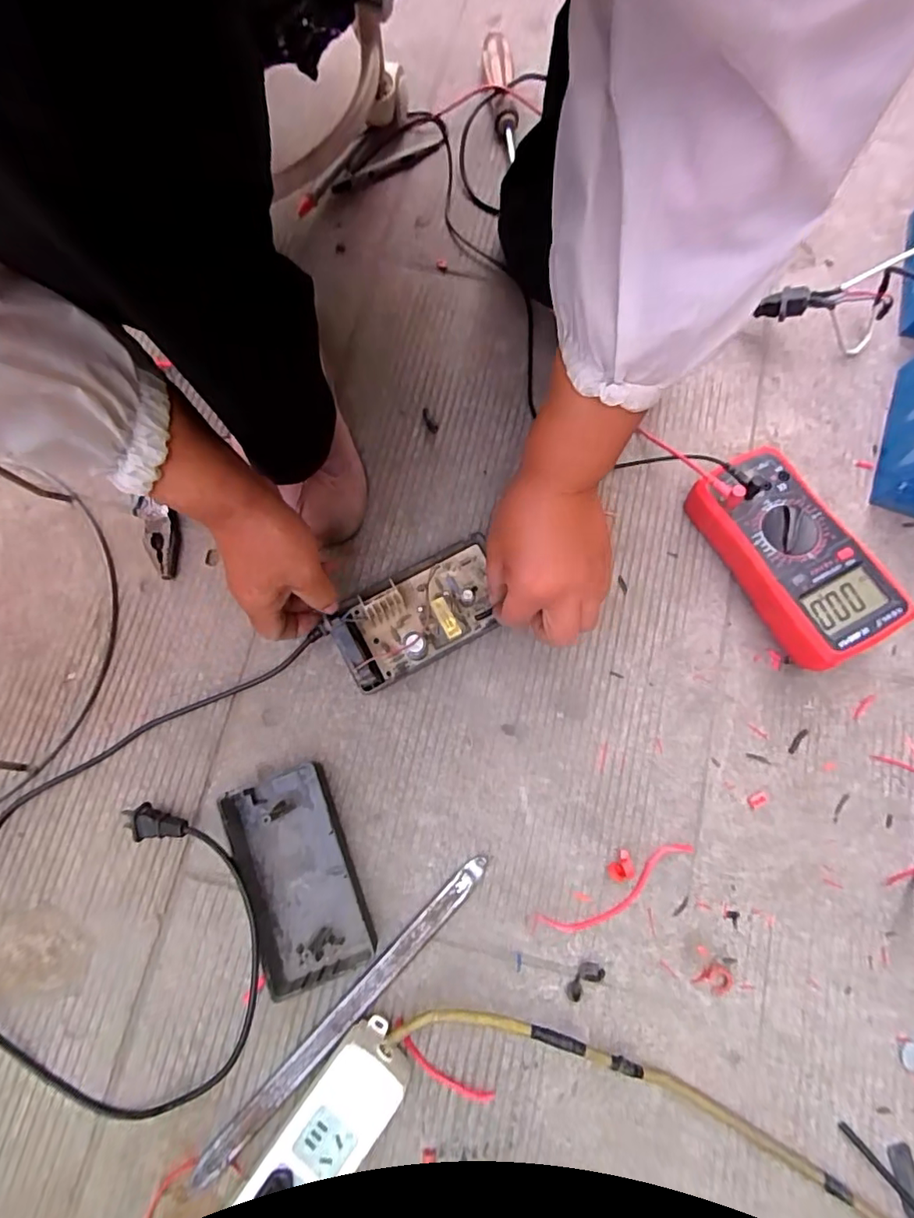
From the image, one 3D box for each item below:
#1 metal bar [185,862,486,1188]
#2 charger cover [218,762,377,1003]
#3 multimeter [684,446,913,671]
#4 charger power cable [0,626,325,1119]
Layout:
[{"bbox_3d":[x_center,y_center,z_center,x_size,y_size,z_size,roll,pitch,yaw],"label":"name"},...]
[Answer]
[{"bbox_3d":[-0.081,0.305,0.405,0.017,0.010,0.290,44,81,8],"label":"metal bar"},{"bbox_3d":[-0.125,0.205,0.415,0.082,0.028,0.149,-22,79,-5],"label":"charger cover"},{"bbox_3d":[0.282,-0.048,0.459,0.094,0.053,0.185,-27,79,-6],"label":"multimeter"},{"bbox_3d":[-0.261,0.188,0.417,0.234,0.031,0.335,6,77,1],"label":"charger power cable"}]

